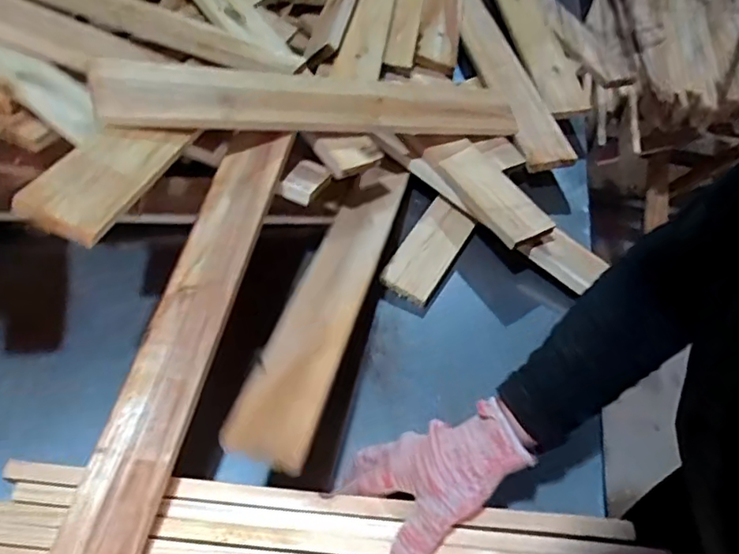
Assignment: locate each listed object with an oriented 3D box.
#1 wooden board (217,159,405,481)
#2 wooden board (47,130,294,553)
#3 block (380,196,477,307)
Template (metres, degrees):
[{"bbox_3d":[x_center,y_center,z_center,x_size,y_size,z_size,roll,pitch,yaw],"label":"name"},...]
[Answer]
[{"bbox_3d":[-0.033,0.001,0.568,0.062,0.015,0.399,14,43,7],"label":"wooden board"},{"bbox_3d":[-0.157,0.041,0.490,0.065,0.016,0.423,8,62,11],"label":"wooden board"},{"bbox_3d":[0.070,-0.031,0.668,0.058,0.019,0.137,28,58,16],"label":"block"}]

